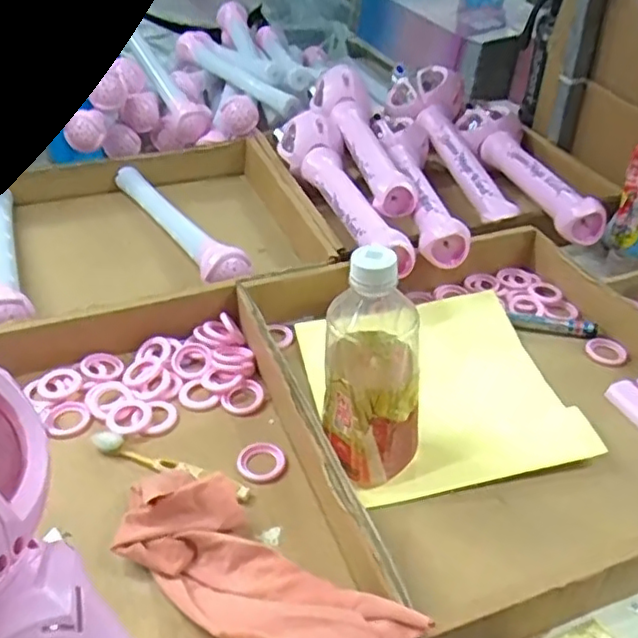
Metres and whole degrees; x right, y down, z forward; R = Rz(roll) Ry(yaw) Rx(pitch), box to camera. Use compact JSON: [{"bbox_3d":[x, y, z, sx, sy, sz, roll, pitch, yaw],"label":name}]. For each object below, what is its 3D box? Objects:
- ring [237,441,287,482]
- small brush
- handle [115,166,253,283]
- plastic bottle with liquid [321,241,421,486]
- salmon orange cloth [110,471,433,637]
[{"bbox_3d":[-0.045,0.113,0.516,0.038,0.007,0.038,1,38,0],"label":"ring"},{"bbox_3d":[-0.117,0.112,0.508,0.139,0.012,0.017,15,40,17],"label":"small brush"},{"bbox_3d":[-0.175,-0.116,0.778,0.044,0.042,0.305,-23,44,-28],"label":"handle"},{"bbox_3d":[0.041,0.031,0.476,0.069,0.178,0.083,3,38,3],"label":"plastic bottle with liquid"},{"bbox_3d":[-0.041,0.156,0.409,0.233,0.047,0.087,17,39,40],"label":"salmon orange cloth"}]

